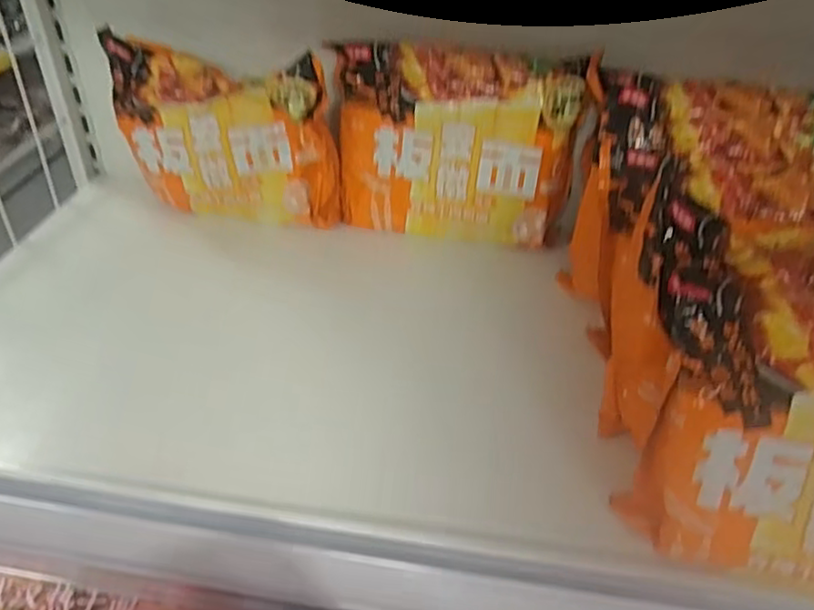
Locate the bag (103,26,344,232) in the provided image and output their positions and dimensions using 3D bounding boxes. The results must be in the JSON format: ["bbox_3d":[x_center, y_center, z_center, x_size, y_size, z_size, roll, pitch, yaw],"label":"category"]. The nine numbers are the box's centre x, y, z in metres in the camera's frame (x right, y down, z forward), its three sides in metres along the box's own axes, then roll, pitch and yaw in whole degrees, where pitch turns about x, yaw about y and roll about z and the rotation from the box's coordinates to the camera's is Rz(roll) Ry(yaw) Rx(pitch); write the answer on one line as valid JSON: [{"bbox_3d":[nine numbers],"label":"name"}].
[{"bbox_3d":[-0.132,-0.120,0.489,0.155,0.114,0.047,15,42,16],"label":"bag"}]

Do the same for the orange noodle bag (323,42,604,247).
[{"bbox_3d":[0.035,-0.111,0.479,0.172,0.123,0.040,8,40,8],"label":"orange noodle bag"}]

